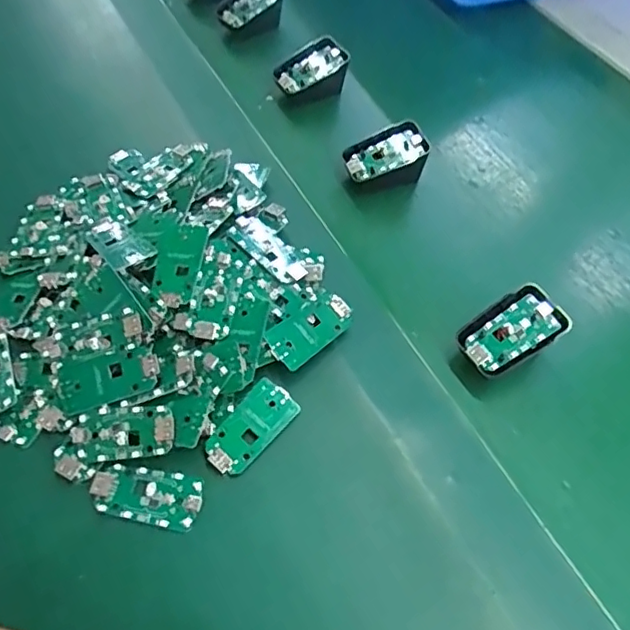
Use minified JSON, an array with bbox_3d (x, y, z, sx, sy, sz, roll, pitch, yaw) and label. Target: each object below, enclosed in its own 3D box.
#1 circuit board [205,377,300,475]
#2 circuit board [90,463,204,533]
[{"bbox_3d":[-0.040,0.070,0.365,0.030,0.007,0.062,36,62,19],"label":"circuit board"},{"bbox_3d":[-0.098,0.105,0.344,0.064,0.004,0.032,11,56,4],"label":"circuit board"}]

